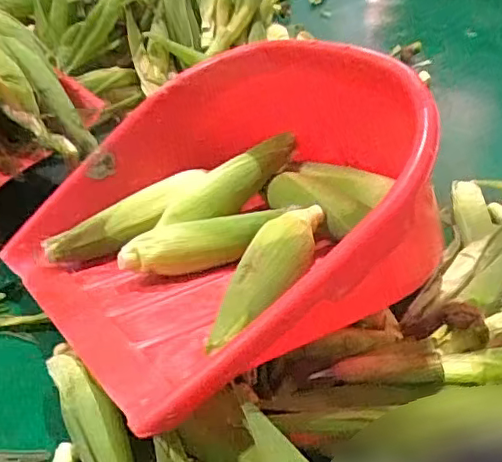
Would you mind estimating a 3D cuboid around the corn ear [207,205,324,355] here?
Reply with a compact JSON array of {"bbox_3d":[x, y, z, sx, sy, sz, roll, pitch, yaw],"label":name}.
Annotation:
[{"bbox_3d":[0.028,0.040,0.642,0.061,0.046,0.262,11,39,19],"label":"corn ear"}]

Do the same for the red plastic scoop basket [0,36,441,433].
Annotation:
[{"bbox_3d":[-0.024,-0.039,0.691,0.446,0.245,0.455,-27,42,-28],"label":"red plastic scoop basket"}]

